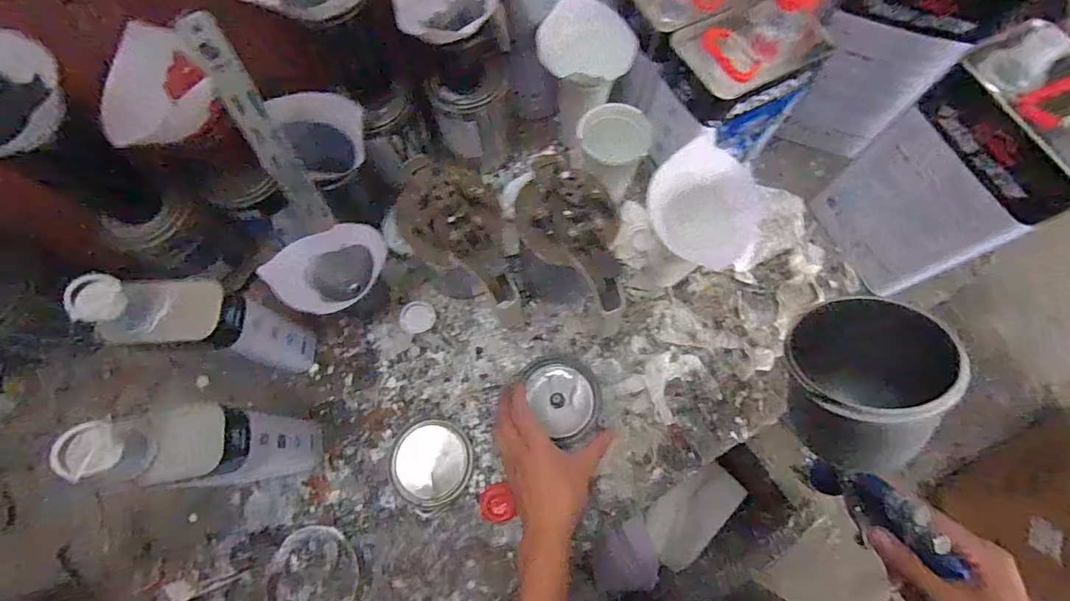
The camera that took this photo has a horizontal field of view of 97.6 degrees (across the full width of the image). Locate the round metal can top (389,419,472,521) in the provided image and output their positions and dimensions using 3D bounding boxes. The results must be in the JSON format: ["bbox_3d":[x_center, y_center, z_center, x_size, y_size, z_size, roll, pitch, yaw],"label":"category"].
[{"bbox_3d":[-0.122,0.191,0.554,0.093,0.009,0.096,-1,72,2],"label":"round metal can top"}]

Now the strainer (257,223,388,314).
[{"bbox_3d":[-0.235,-0.041,0.548,0.121,0.074,0.069,-39,75,-13],"label":"strainer"}]

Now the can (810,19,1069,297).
[{"bbox_3d":[0.461,-0.132,0.515,0.110,0.257,0.166,-21,72,-4],"label":"can"}]

